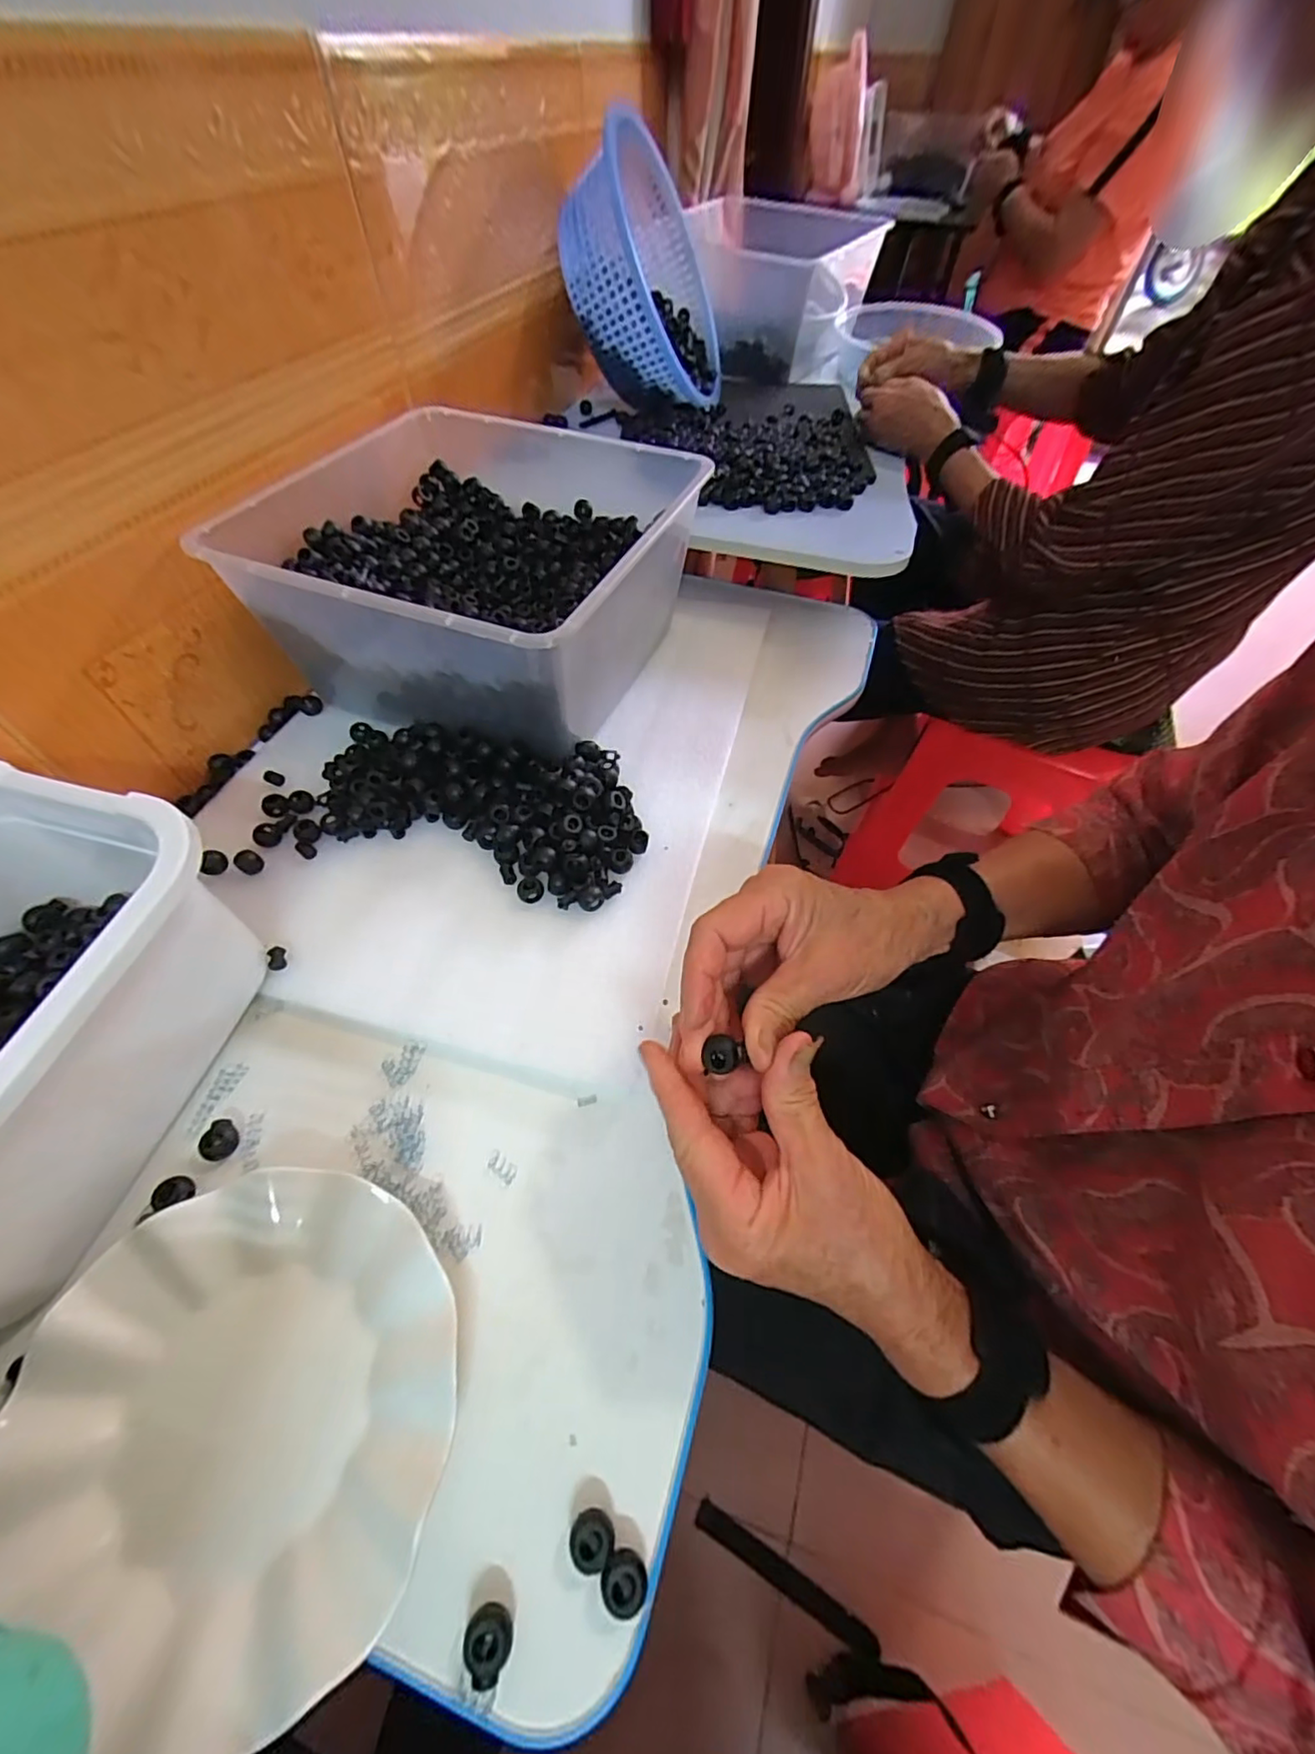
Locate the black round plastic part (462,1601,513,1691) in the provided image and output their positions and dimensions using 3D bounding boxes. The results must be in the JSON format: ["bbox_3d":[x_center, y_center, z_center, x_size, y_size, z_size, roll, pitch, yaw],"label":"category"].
[{"bbox_3d":[-0.064,0.288,0.222,0.017,0.013,0.019,16,55,10],"label":"black round plastic part"}]

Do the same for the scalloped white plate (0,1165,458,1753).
[{"bbox_3d":[-0.177,0.224,0.254,0.181,0.020,0.167,1,54,-1],"label":"scalloped white plate"}]

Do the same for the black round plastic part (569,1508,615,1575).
[{"bbox_3d":[-0.027,0.266,0.239,0.015,0.013,0.017,32,60,20],"label":"black round plastic part"}]

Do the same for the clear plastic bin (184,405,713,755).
[{"bbox_3d":[-0.140,-0.262,0.508,0.297,0.129,0.317,19,57,11],"label":"clear plastic bin"}]

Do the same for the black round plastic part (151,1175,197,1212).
[{"bbox_3d":[-0.246,0.161,0.302,0.021,0.008,0.016,5,56,-1],"label":"black round plastic part"}]

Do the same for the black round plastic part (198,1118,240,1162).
[{"bbox_3d":[-0.236,0.142,0.319,0.018,0.008,0.017,1,54,-1],"label":"black round plastic part"}]

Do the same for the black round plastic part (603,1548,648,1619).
[{"bbox_3d":[-0.013,0.276,0.232,0.018,0.011,0.017,1,54,-1],"label":"black round plastic part"}]

